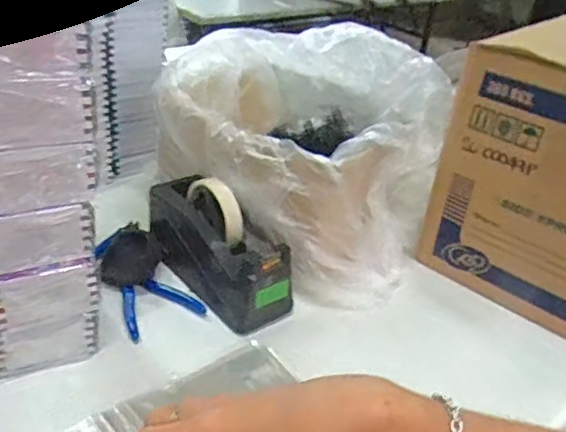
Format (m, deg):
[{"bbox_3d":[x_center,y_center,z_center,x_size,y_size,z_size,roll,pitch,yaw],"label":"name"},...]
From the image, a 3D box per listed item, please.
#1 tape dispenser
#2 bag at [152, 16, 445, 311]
[{"bbox_3d":[-0.079,0.033,0.691,0.068,0.113,0.203,-23,42,-39],"label":"tape dispenser"},{"bbox_3d":[0.027,-0.102,0.800,0.361,0.233,0.318,22,34,23],"label":"bag"}]

